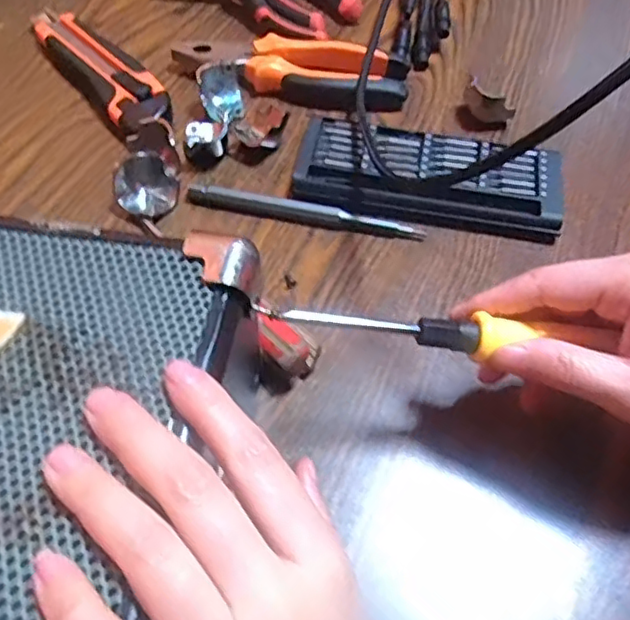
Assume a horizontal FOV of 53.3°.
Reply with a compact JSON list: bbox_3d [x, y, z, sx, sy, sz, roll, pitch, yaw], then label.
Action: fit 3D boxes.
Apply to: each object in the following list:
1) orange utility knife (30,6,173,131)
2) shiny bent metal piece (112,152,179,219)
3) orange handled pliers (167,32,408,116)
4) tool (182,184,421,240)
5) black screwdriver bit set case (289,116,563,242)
[{"bbox_3d":[-0.144,-0.165,0.424,0.039,0.024,0.167,-33,64,-21],"label":"orange utility knife"},{"bbox_3d":[-0.097,-0.071,0.360,0.034,0.024,0.029,-14,59,-11],"label":"shiny bent metal piece"},{"bbox_3d":[-0.016,-0.166,0.431,0.155,0.020,0.061,16,58,8],"label":"orange handled pliers"},{"bbox_3d":[-0.006,-0.058,0.362,0.136,0.012,0.011,9,57,4],"label":"tool"},{"bbox_3d":[0.067,-0.080,0.377,0.155,0.016,0.069,11,57,5],"label":"black screwdriver bit set case"}]

